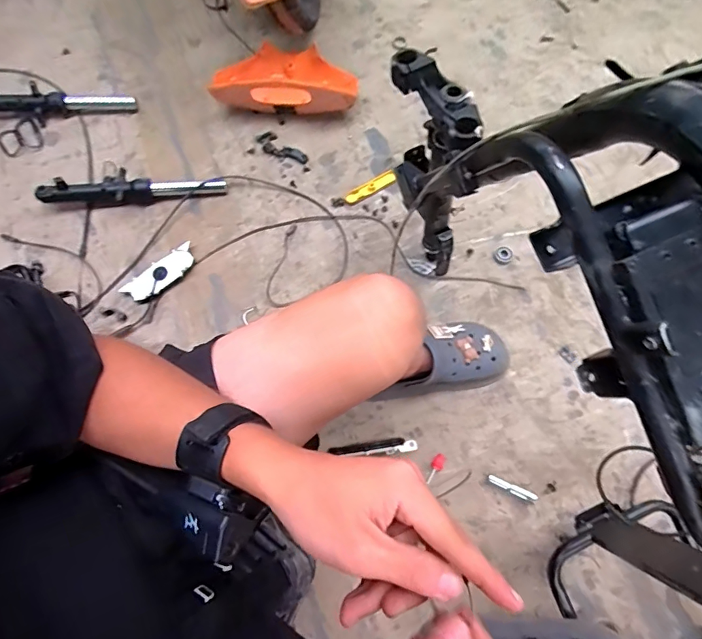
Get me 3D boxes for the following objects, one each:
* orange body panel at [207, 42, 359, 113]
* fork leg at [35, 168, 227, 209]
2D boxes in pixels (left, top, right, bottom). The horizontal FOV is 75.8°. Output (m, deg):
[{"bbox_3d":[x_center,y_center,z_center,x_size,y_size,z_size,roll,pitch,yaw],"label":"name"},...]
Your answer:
[{"bbox_3d":[-0.133,-0.491,0.910,0.283,0.093,0.141,-7,73,0],"label":"orange body panel"},{"bbox_3d":[-0.420,-0.258,0.877,0.339,0.074,0.064,-7,73,0],"label":"fork leg"}]

